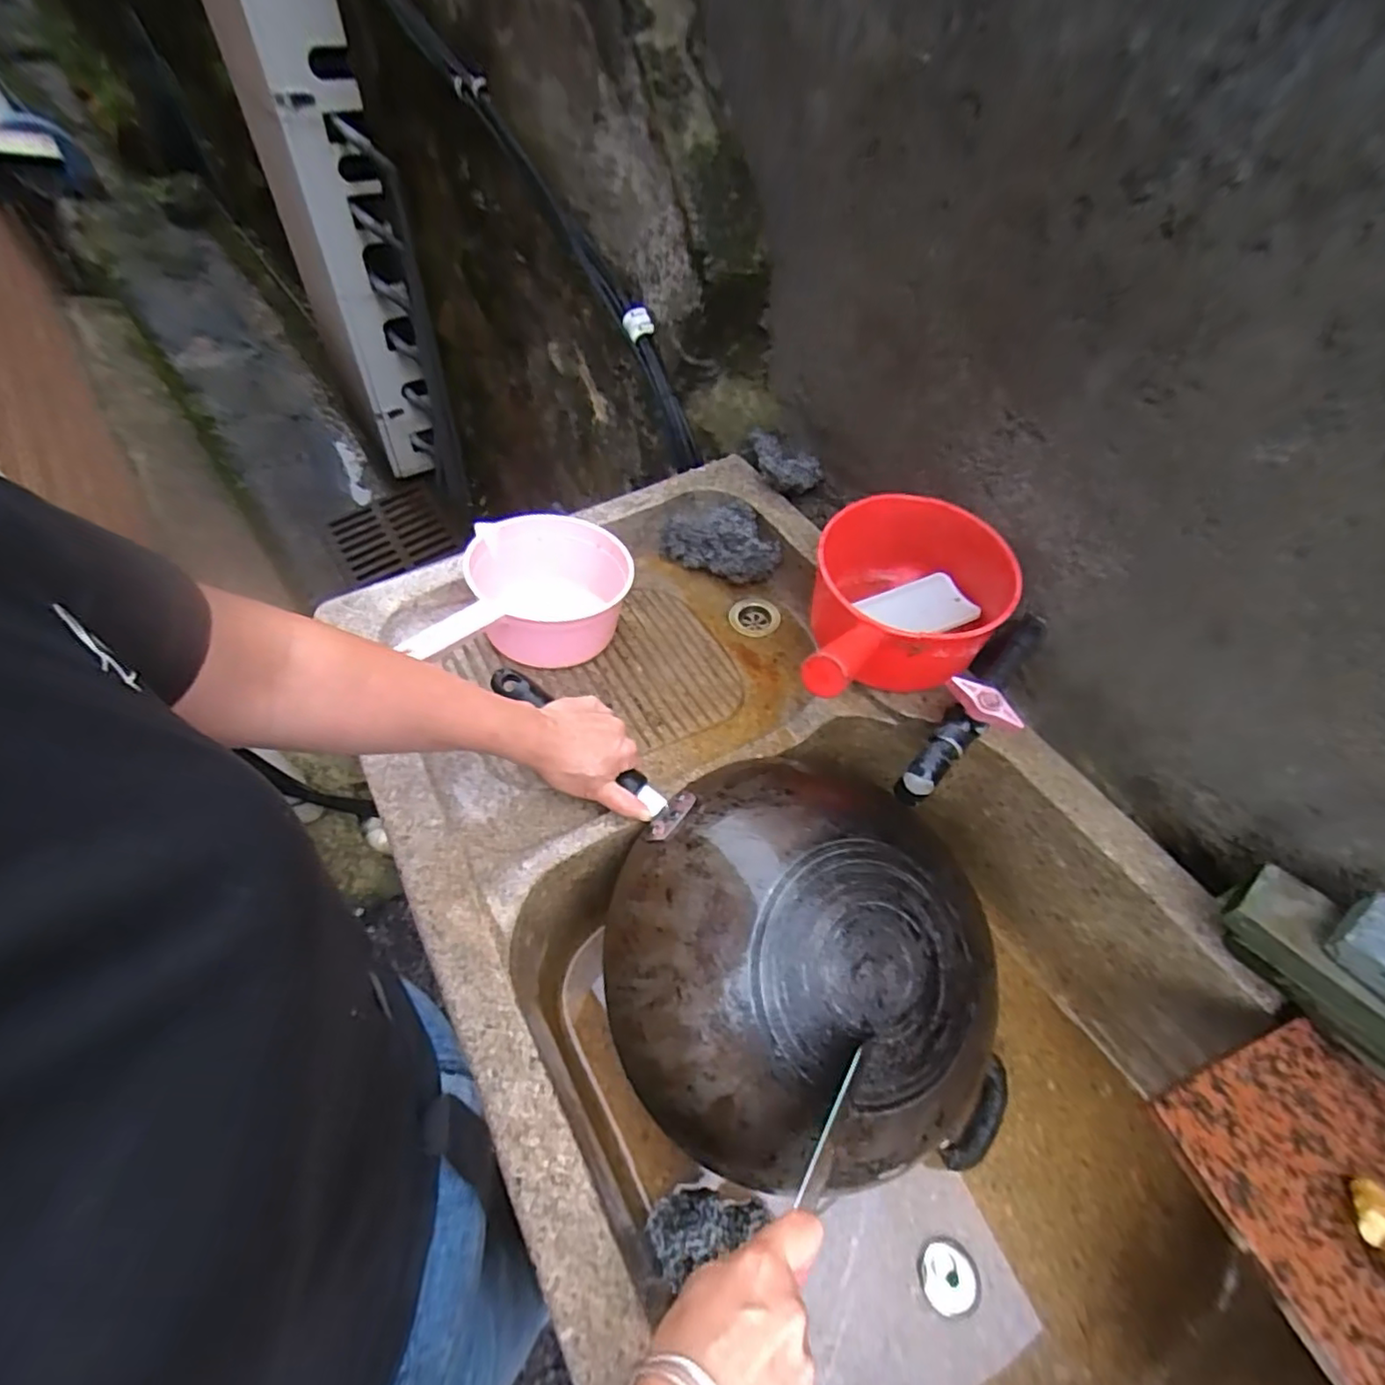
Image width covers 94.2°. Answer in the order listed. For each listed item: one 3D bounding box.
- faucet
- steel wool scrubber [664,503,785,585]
[{"bbox_3d":[0.246,0.007,0.545,0.059,0.075,0.207,33,60,21],"label":"faucet"},{"bbox_3d":[0.037,-0.186,0.787,0.150,0.058,0.070,24,57,16],"label":"steel wool scrubber"}]

